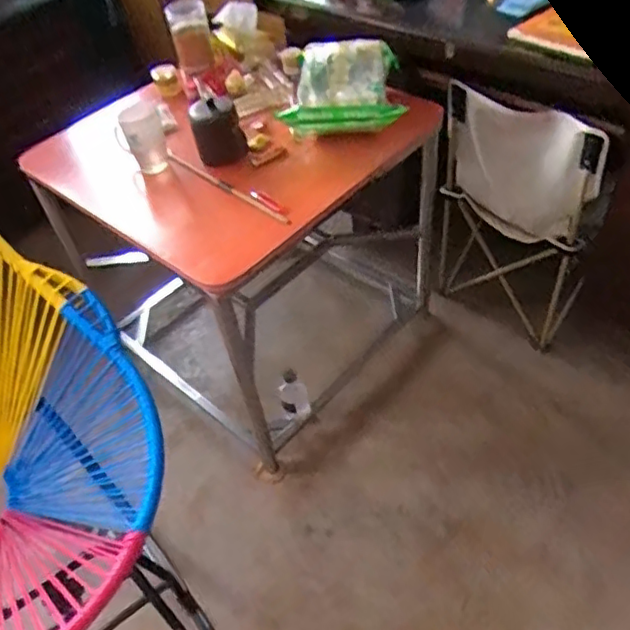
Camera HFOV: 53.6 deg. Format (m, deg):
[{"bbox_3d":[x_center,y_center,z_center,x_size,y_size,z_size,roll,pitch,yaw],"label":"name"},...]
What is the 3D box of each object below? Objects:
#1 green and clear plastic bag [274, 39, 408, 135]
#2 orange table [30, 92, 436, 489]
[{"bbox_3d":[0.051,-0.457,1.247,0.230,0.107,0.213,-4,48,4],"label":"green and clear plastic bag"},{"bbox_3d":[-0.140,-0.198,1.531,0.706,0.669,0.668,33,60,31],"label":"orange table"}]

